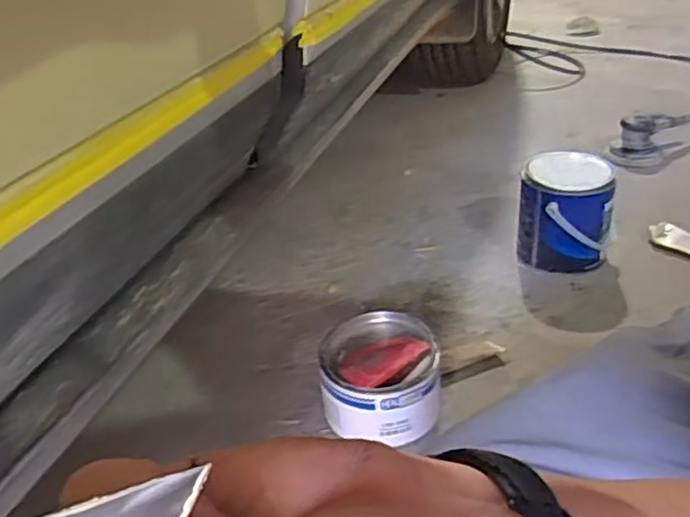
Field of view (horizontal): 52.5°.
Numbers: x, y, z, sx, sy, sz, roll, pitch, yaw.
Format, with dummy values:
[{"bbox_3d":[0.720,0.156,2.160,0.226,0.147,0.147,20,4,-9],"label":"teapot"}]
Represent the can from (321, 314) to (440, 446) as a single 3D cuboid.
[{"bbox_3d":[0.045,0.150,0.896,0.146,0.090,0.147,-3,30,2],"label":"can"}]

